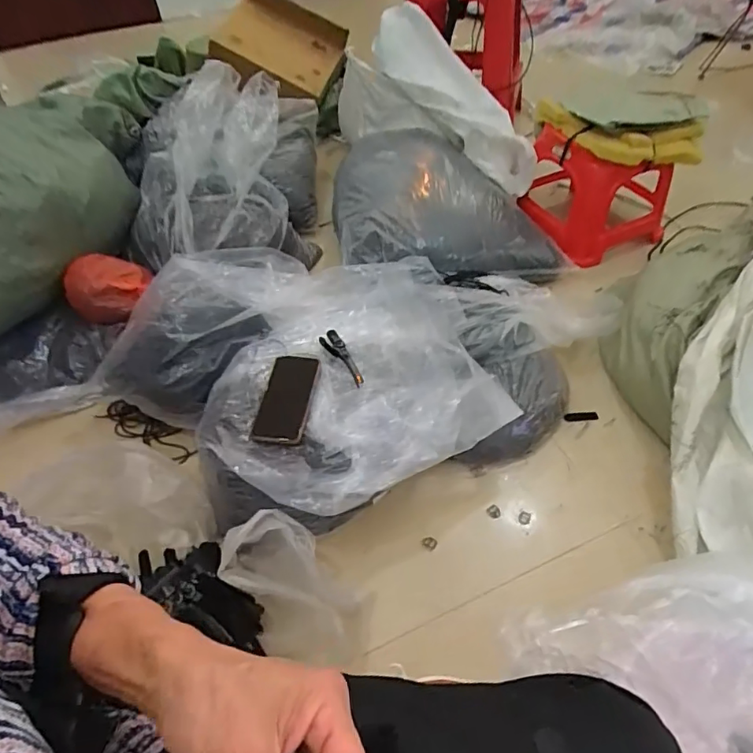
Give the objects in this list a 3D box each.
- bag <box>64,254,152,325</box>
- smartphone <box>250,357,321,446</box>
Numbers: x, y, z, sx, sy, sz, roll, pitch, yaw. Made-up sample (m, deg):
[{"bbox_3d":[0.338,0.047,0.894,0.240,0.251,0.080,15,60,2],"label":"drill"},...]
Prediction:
[{"bbox_3d":[-0.553,-0.184,1.077,0.151,0.104,0.121,4,49,8],"label":"bag"},{"bbox_3d":[-0.137,0.033,0.804,0.075,0.011,0.157,7,55,3],"label":"smartphone"}]

